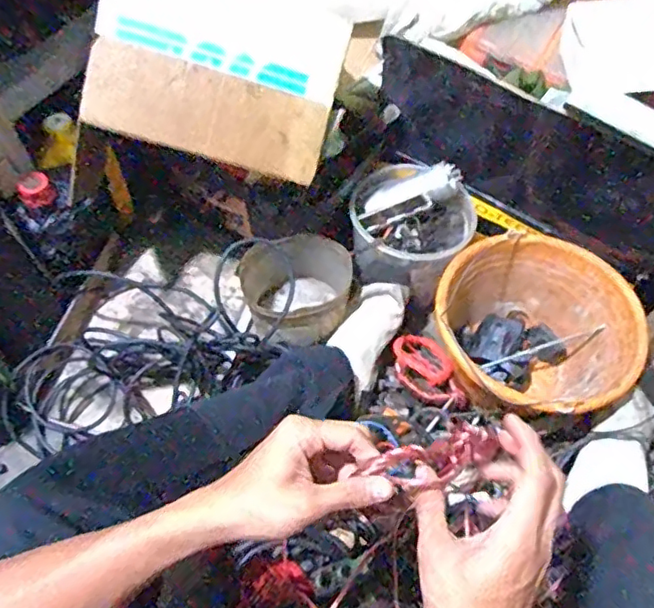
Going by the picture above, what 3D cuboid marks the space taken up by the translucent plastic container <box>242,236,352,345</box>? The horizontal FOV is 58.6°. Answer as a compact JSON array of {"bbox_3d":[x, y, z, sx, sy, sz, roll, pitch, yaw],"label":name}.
[{"bbox_3d":[-0.040,-0.018,0.858,0.159,0.105,0.156,-9,60,-6],"label":"translucent plastic container"}]

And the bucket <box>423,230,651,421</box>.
[{"bbox_3d":[0.284,0.046,0.808,0.215,0.174,0.247,-29,64,-17],"label":"bucket"}]

